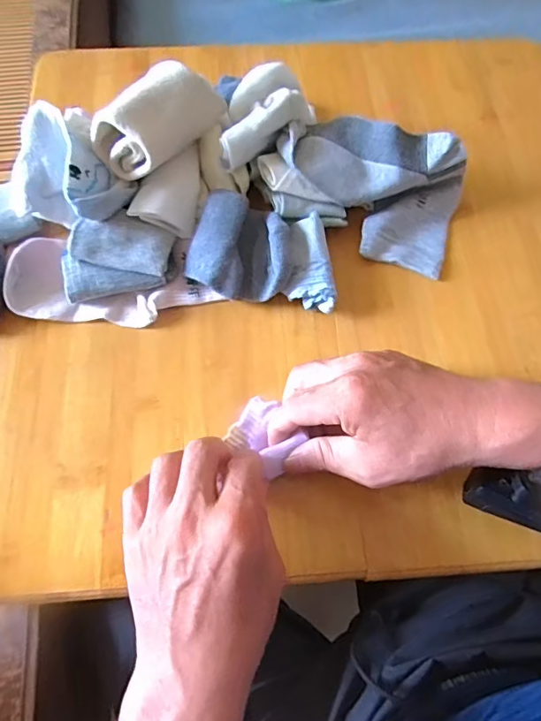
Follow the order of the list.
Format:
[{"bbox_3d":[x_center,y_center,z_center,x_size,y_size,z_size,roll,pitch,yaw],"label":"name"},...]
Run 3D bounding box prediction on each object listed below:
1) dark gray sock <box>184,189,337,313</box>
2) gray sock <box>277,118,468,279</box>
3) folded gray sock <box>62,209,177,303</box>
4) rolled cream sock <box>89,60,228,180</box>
[{"bbox_3d":[-0.005,-0.094,0.422,0.123,0.037,0.084,6,67,1],"label":"dark gray sock"},{"bbox_3d":[0.089,-0.154,0.444,0.163,0.067,0.099,18,68,6],"label":"gray sock"},{"bbox_3d":[-0.129,-0.089,0.413,0.093,0.030,0.058,-17,69,-9],"label":"folded gray sock"},{"bbox_3d":[-0.090,-0.200,0.405,0.053,0.053,0.107,32,70,11],"label":"rolled cream sock"}]

